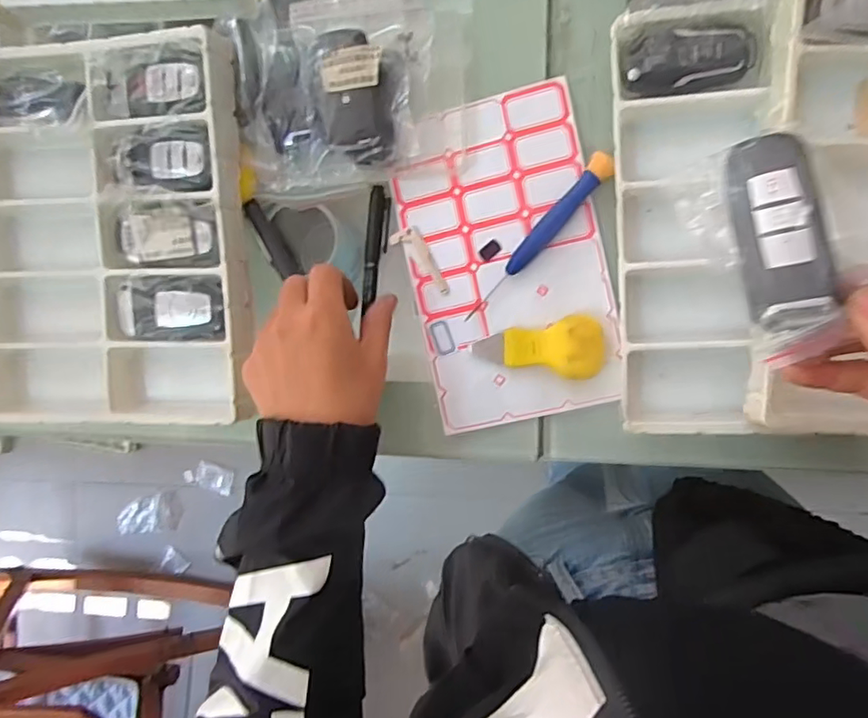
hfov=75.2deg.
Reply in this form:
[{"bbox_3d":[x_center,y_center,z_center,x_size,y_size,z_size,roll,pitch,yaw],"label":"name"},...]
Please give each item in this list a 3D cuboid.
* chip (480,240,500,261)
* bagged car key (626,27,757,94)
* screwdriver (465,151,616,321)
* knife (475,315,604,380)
[{"bbox_3d":[0.035,-0.068,0.353,0.014,0.004,0.008,-40,85,9],"label":"chip"},{"bbox_3d":[0.143,-0.167,0.315,0.068,0.010,0.030,-2,92,10],"label":"bagged car key"},{"bbox_3d":[0.064,-0.072,0.343,0.015,0.011,0.122,41,98,6],"label":"screwdriver"},{"bbox_3d":[0.064,-0.004,0.345,0.076,0.015,0.036,-10,90,10],"label":"knife"}]

